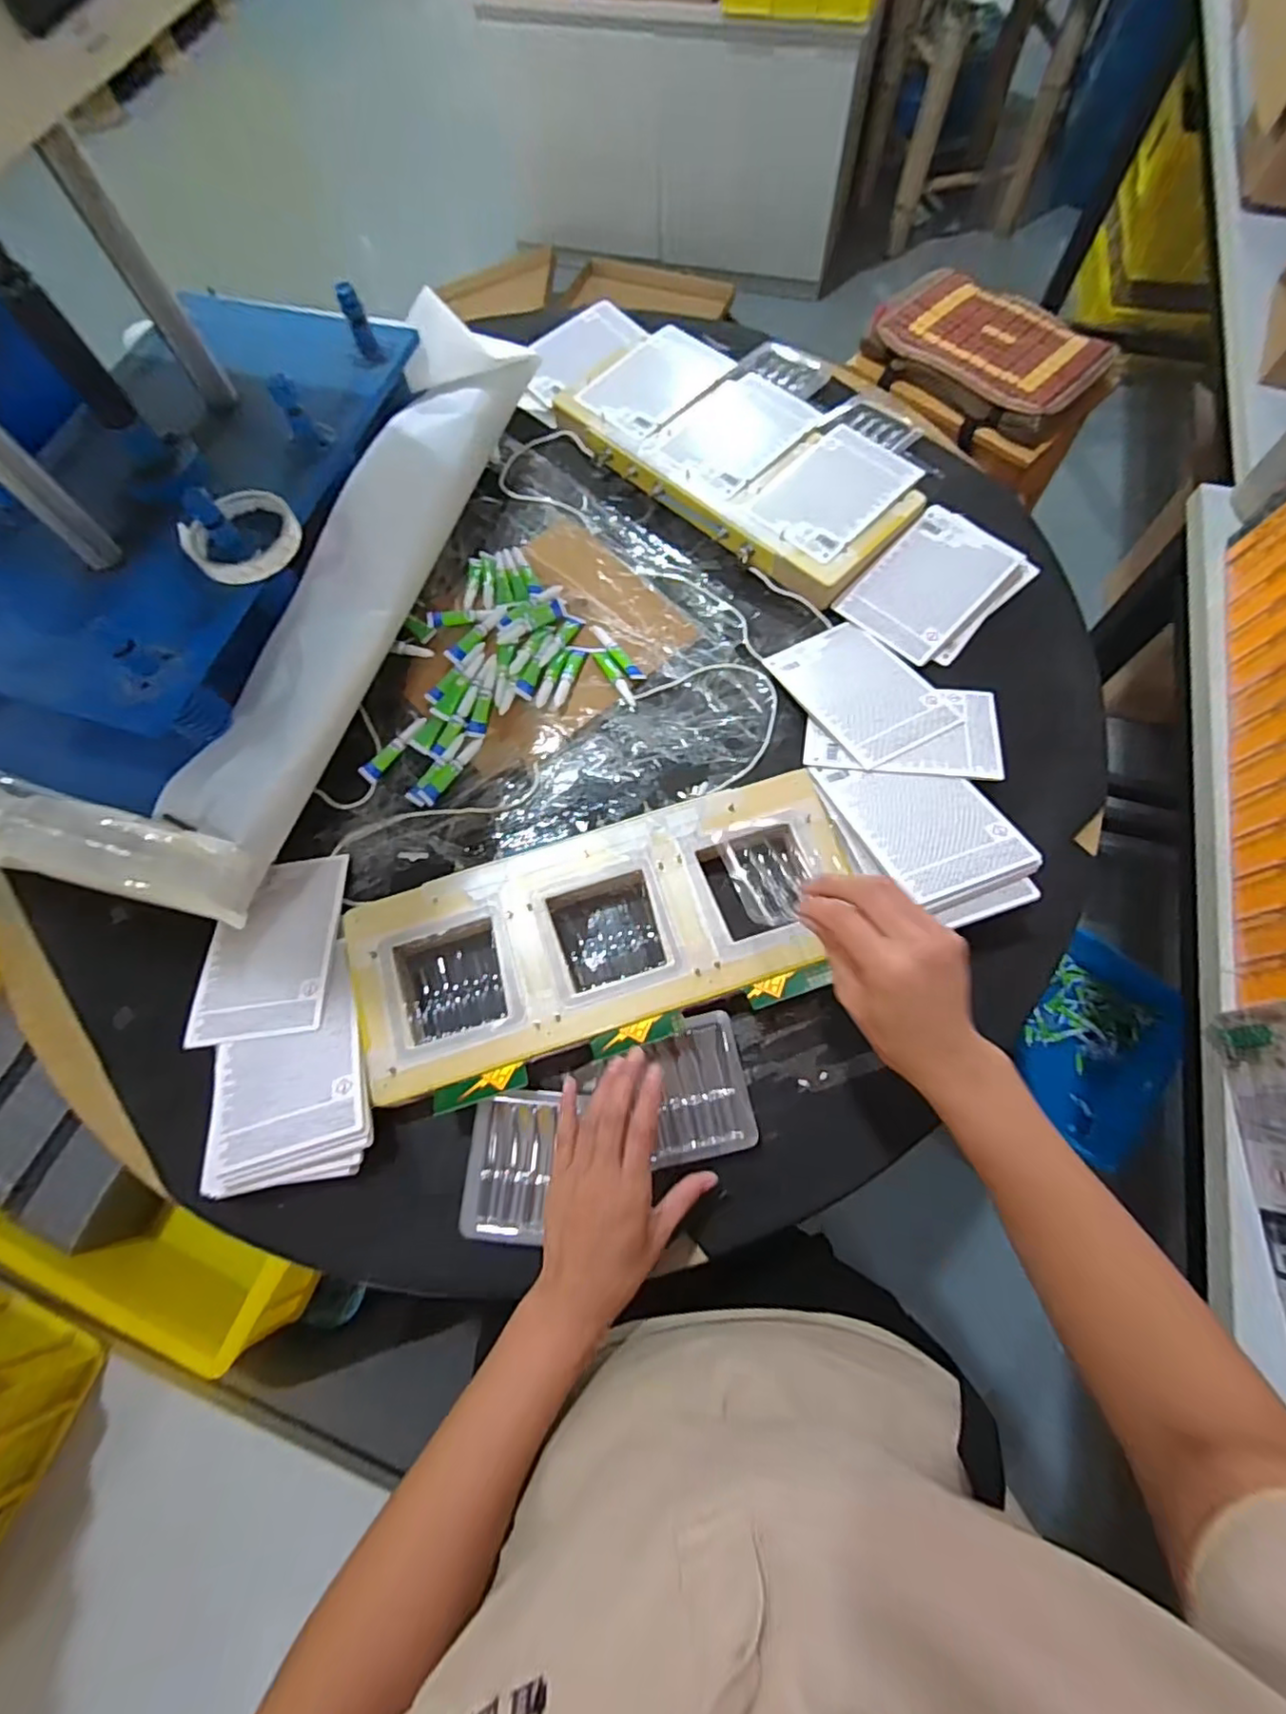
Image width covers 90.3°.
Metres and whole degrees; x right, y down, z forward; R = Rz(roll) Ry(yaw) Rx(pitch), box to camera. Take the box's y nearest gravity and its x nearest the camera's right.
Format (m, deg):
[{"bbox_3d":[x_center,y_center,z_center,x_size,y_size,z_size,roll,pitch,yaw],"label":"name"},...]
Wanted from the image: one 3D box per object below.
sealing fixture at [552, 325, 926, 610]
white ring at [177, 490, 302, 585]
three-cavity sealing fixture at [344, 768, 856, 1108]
[{"bbox_3d":[0.110,-0.468,0.741,0.426,0.040,0.209,42,77,16],"label":"sealing fixture"},{"bbox_3d":[-0.343,-0.275,0.552,0.091,0.023,0.091,-1,69,2],"label":"white ring"},{"bbox_3d":[-0.032,0.058,0.542,0.421,0.021,0.171,-17,70,-4],"label":"three-cavity sealing fixture"}]

